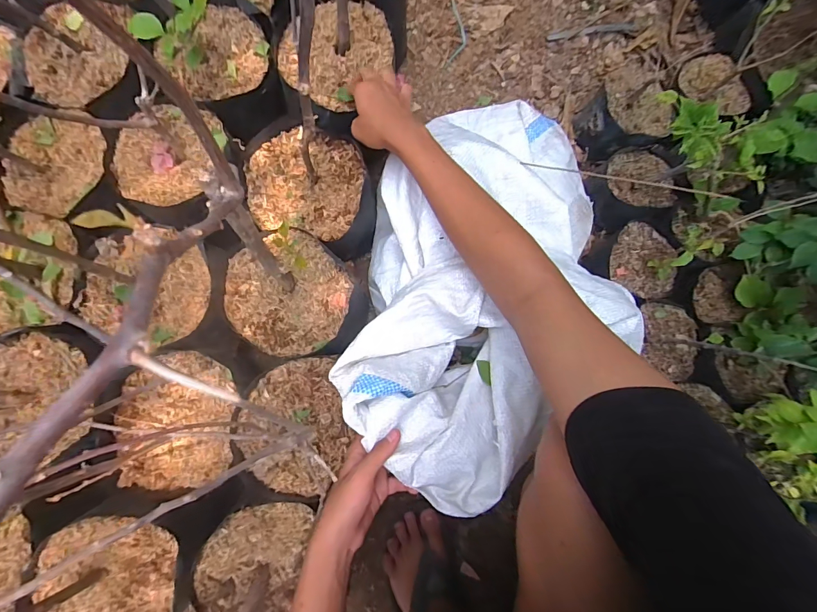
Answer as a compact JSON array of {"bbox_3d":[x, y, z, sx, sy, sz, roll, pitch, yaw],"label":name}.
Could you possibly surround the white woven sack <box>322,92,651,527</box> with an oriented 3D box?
[{"bbox_3d":[0.097,-0.030,0.452,0.303,0.162,0.482,8,82,3],"label":"white woven sack"}]

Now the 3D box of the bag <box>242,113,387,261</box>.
[{"bbox_3d":[-0.125,-0.147,0.561,0.177,0.165,0.162,18,83,5],"label":"bag"}]

